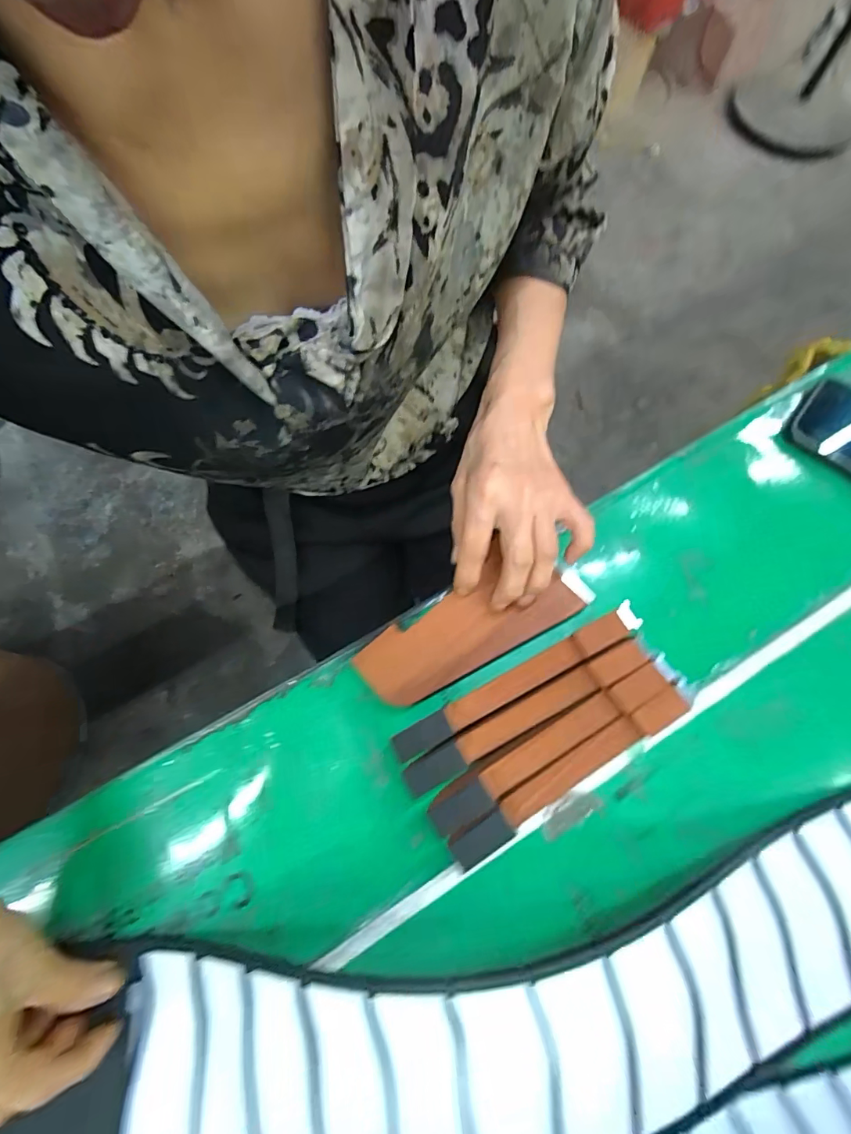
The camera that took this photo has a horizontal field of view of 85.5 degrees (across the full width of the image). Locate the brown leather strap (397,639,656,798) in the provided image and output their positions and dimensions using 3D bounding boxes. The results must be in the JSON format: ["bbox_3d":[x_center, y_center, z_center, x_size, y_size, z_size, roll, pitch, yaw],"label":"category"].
[{"bbox_3d":[0.052,0.082,0.254,0.145,0.012,0.017,-31,72,4],"label":"brown leather strap"}]

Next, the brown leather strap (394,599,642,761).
[{"bbox_3d":[0.050,0.066,0.260,0.152,0.014,0.016,-31,72,4],"label":"brown leather strap"}]

